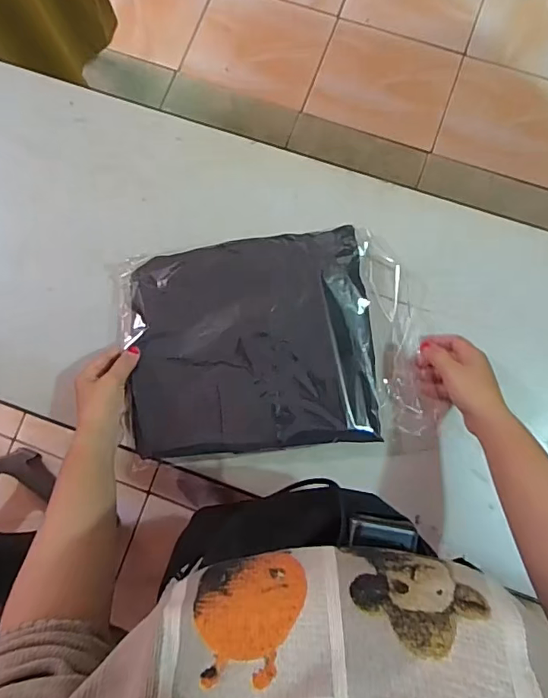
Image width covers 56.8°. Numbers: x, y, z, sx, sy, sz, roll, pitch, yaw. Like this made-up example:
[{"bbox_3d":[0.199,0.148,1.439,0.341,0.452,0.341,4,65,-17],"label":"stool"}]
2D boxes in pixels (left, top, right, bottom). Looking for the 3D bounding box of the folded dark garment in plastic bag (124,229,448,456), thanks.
[{"bbox_3d":[0.000,-0.006,0.628,0.354,0.049,0.258,-9,81,0],"label":"folded dark garment in plastic bag"}]

